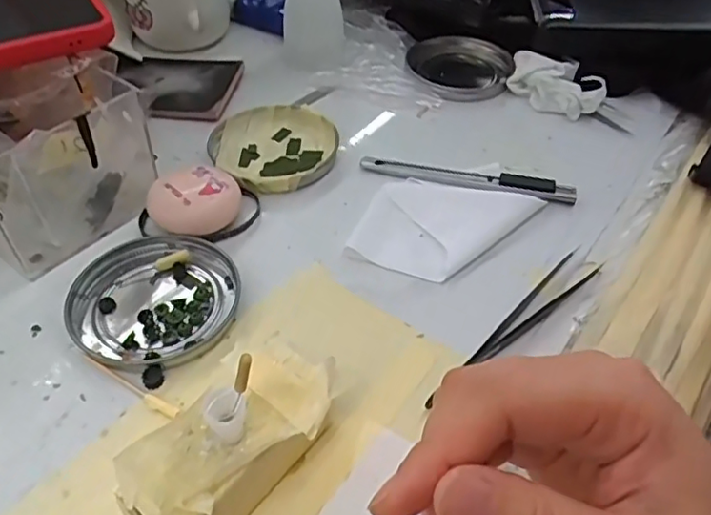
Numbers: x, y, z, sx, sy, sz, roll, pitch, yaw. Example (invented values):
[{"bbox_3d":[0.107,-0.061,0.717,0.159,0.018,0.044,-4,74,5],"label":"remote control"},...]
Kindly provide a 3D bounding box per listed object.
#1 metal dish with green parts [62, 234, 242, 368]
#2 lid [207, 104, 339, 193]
[{"bbox_3d":[-0.098,0.019,0.295,0.075,0.009,0.075,1,47,-1],"label":"metal dish with green parts"},{"bbox_3d":[-0.050,-0.071,0.380,0.073,0.010,0.081,-26,53,-24],"label":"lid"}]

